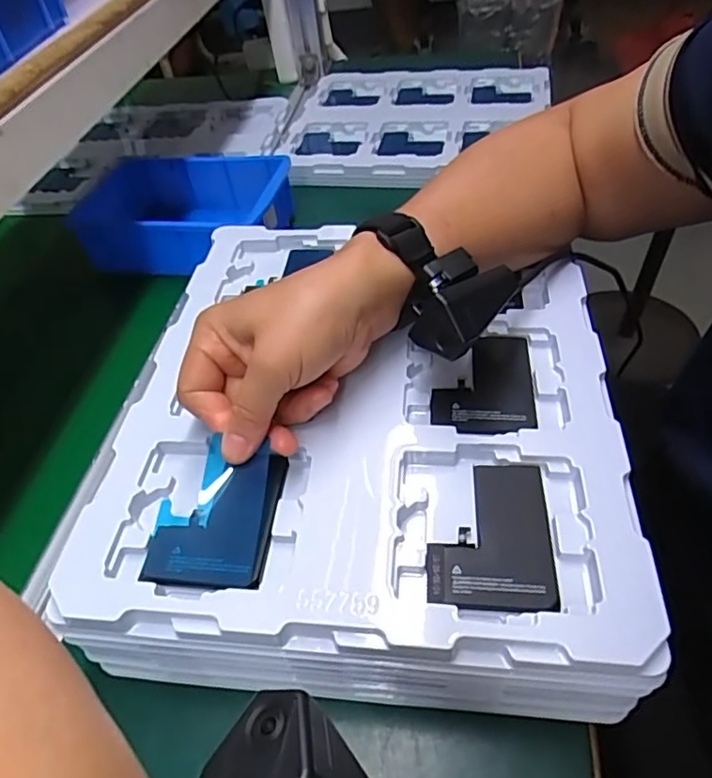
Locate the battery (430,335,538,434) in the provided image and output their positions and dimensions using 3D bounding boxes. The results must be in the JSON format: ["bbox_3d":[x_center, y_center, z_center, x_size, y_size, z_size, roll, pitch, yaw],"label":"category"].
[{"bbox_3d":[0.077,-0.005,0.347,0.057,0.004,0.077,2,49,11],"label":"battery"}]

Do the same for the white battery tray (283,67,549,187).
[{"bbox_3d":[0.065,-0.340,0.730,0.331,0.033,0.271,6,49,14],"label":"white battery tray"}]

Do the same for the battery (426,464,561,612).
[{"bbox_3d":[0.065,0.069,0.281,0.058,0.004,0.076,-1,48,8],"label":"battery"}]

